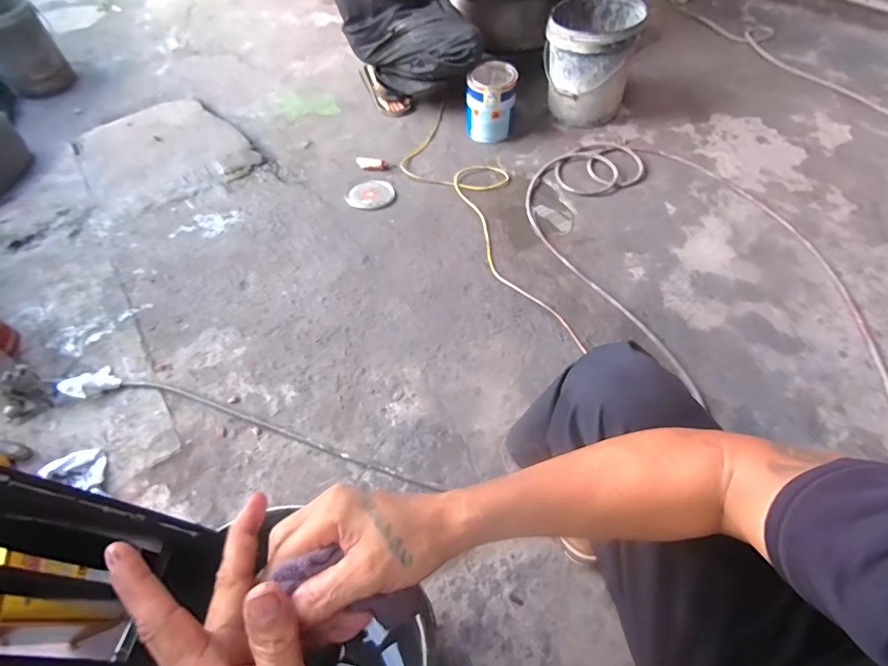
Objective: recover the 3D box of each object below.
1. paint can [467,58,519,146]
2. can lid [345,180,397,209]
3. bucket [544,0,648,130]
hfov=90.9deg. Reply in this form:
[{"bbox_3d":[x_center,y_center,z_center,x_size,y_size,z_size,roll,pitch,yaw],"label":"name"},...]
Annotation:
[{"bbox_3d":[0.161,-0.791,1.501,0.160,0.187,0.169,-2,55,3],"label":"paint can"},{"bbox_3d":[-0.237,-0.448,1.416,0.149,0.015,0.149,-2,59,3],"label":"can lid"},{"bbox_3d":[0.485,-0.915,1.482,0.284,0.293,0.290,11,57,12],"label":"bucket"}]

